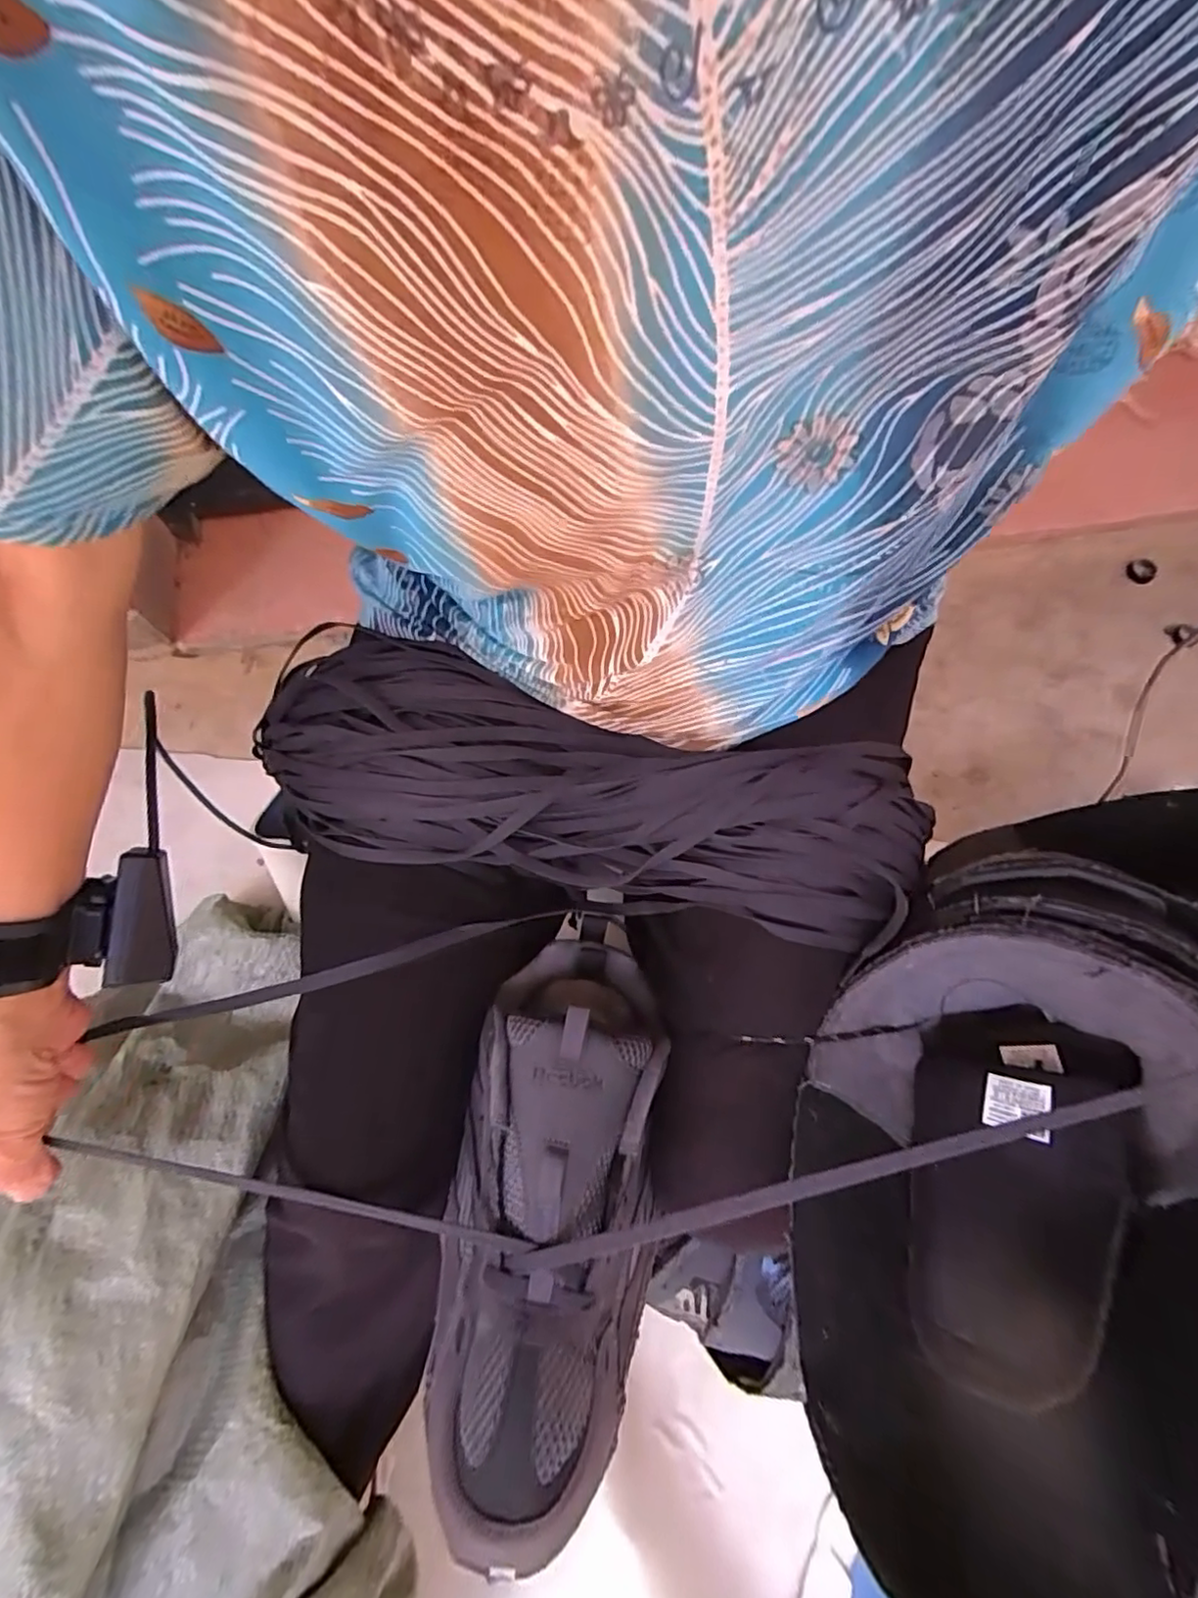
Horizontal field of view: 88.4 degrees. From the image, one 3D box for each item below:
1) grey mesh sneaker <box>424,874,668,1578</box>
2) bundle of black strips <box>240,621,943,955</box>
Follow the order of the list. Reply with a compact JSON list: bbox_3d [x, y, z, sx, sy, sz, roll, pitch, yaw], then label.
[{"bbox_3d":[-0.024,0.190,0.313,0.103,0.093,0.267,9,61,1],"label":"grey mesh sneaker"},{"bbox_3d":[-0.003,0.003,0.341,0.357,0.070,0.110,13,71,2],"label":"bundle of black strips"}]

